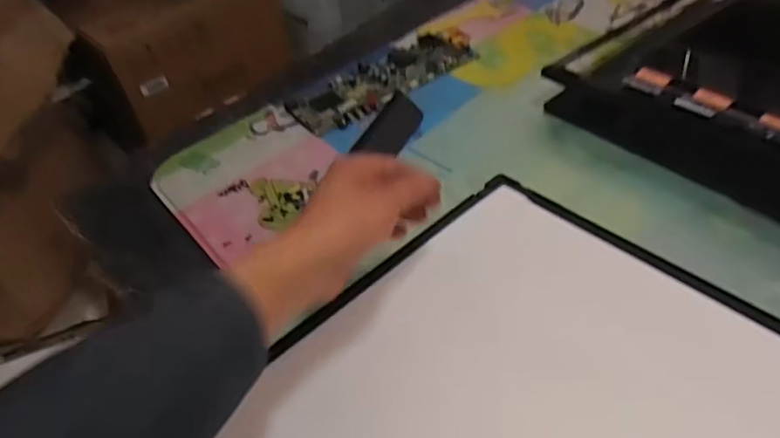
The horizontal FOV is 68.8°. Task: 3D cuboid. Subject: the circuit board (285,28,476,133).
[{"bbox_3d":[-0.003,-0.213,0.852,0.299,0.021,0.109,-30,48,-22],"label":"circuit board"}]

